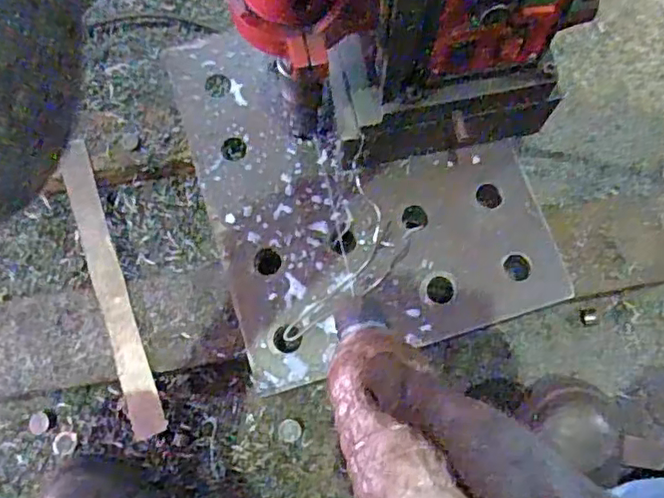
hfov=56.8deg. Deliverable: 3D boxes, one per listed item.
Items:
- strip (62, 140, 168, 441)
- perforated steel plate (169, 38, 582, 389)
[{"bbox_3d":[-0.224,0.036,0.618,0.031,0.010,0.304,-18,79,-7],"label":"strip"},{"bbox_3d":[0.029,-0.077,0.601,0.302,0.011,0.354,-16,75,-5],"label":"perforated steel plate"}]

